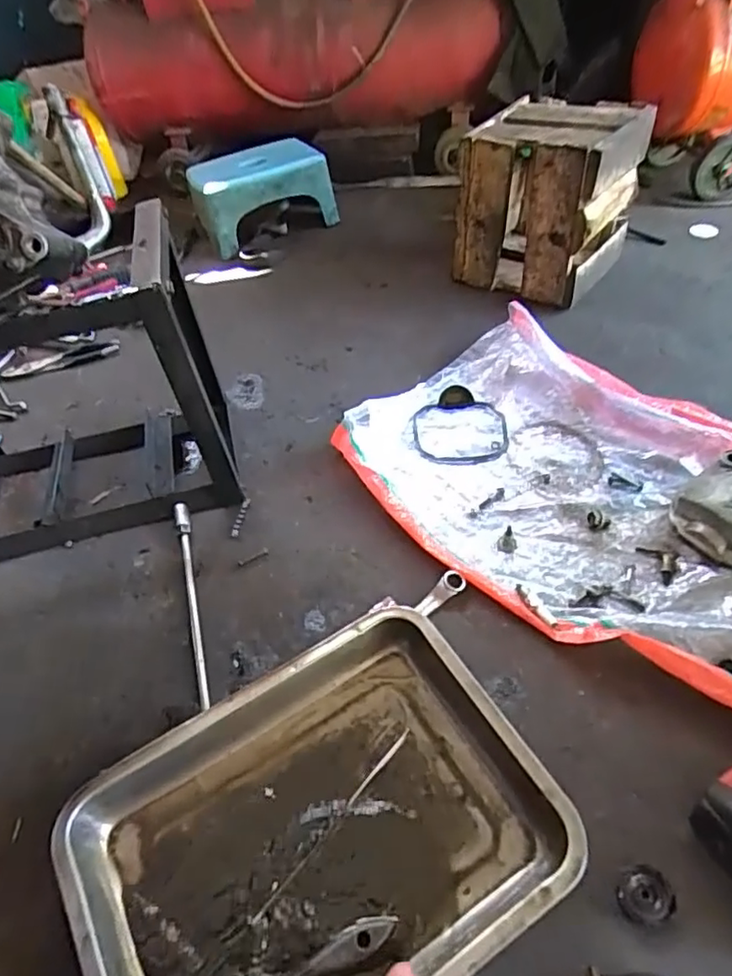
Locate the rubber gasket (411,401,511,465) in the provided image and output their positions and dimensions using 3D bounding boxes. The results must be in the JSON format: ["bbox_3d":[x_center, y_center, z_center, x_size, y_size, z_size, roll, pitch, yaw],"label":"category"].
[{"bbox_3d":[0.128,-0.074,0.819,0.126,0.009,0.120,0,47,7],"label":"rubber gasket"}]

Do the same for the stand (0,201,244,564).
[{"bbox_3d":[-0.390,-0.110,0.715,0.406,0.312,0.225,-13,47,-5],"label":"stand"}]

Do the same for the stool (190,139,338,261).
[{"bbox_3d":[-0.218,-0.621,1.295,0.292,0.146,0.186,-16,48,-8],"label":"stool"}]

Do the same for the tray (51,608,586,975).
[{"bbox_3d":[-0.040,0.278,0.476,0.347,0.062,0.256,-27,50,-18],"label":"tray"}]

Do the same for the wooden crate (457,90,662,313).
[{"bbox_3d":[0.304,-0.483,1.012,0.235,0.243,0.216,27,56,28],"label":"wooden crate"}]

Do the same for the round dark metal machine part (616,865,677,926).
[{"bbox_3d":[0.209,0.304,0.448,0.040,0.007,0.034,-6,47,1],"label":"round dark metal machine part"}]

